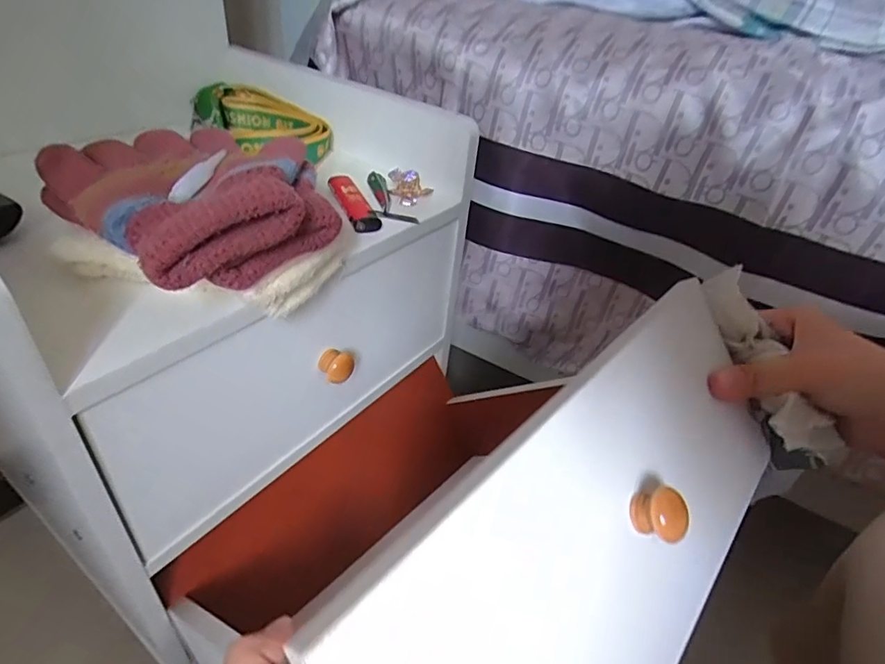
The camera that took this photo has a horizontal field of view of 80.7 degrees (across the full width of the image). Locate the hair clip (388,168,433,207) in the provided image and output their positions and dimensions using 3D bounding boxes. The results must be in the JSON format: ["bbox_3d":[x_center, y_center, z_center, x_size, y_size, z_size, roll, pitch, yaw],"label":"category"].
[{"bbox_3d":[-0.027,-0.116,0.410,0.031,0.021,0.023,32,44,29],"label":"hair clip"}]

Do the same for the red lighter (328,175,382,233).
[{"bbox_3d":[-0.067,-0.096,0.382,0.018,0.012,0.077,-12,41,-24],"label":"red lighter"}]

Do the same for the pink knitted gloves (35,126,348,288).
[{"bbox_3d":[-0.132,-0.075,0.281,0.163,0.053,0.112,30,43,27],"label":"pink knitted gloves"}]

